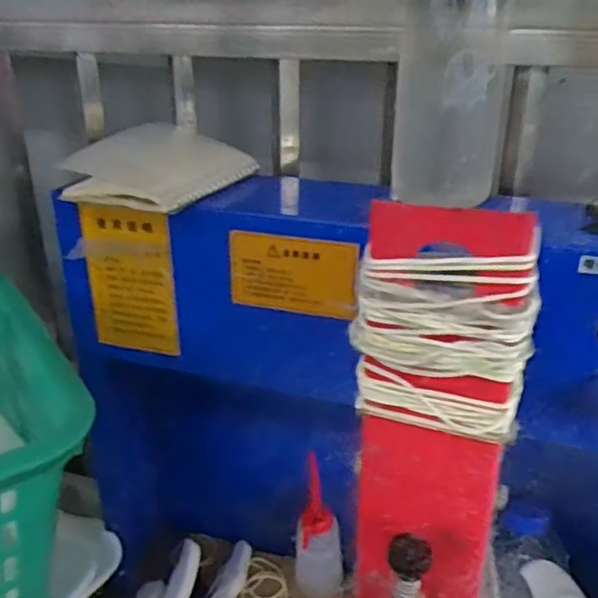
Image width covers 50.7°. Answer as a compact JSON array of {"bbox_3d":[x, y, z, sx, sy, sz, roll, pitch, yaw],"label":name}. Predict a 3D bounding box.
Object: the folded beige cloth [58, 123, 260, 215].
[{"bbox_3d":[-0.106,-0.115,0.524,0.108,0.040,0.149,10,27,20],"label":"folded beige cloth"}]

